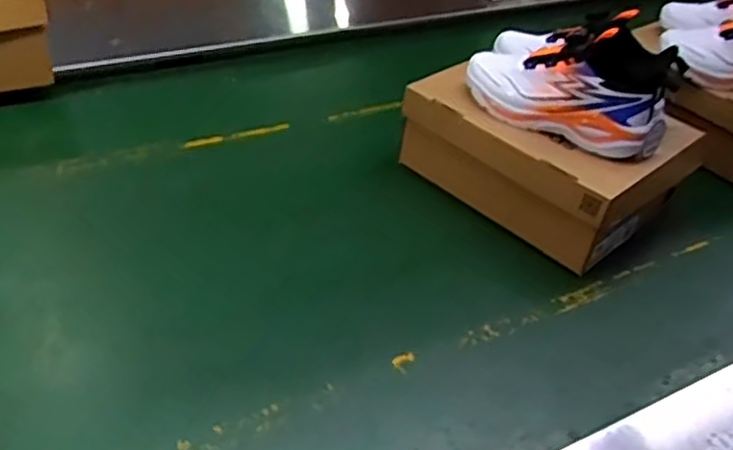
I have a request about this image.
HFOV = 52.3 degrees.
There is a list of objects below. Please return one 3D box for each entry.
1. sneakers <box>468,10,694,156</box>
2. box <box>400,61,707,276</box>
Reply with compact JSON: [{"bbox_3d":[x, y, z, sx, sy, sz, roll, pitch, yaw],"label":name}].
[{"bbox_3d":[0.247,-0.184,0.896,0.242,0.109,0.138,27,41,24],"label":"sneakers"},{"bbox_3d":[0.236,-0.102,0.964,0.246,0.128,0.300,-26,49,-34],"label":"box"}]

